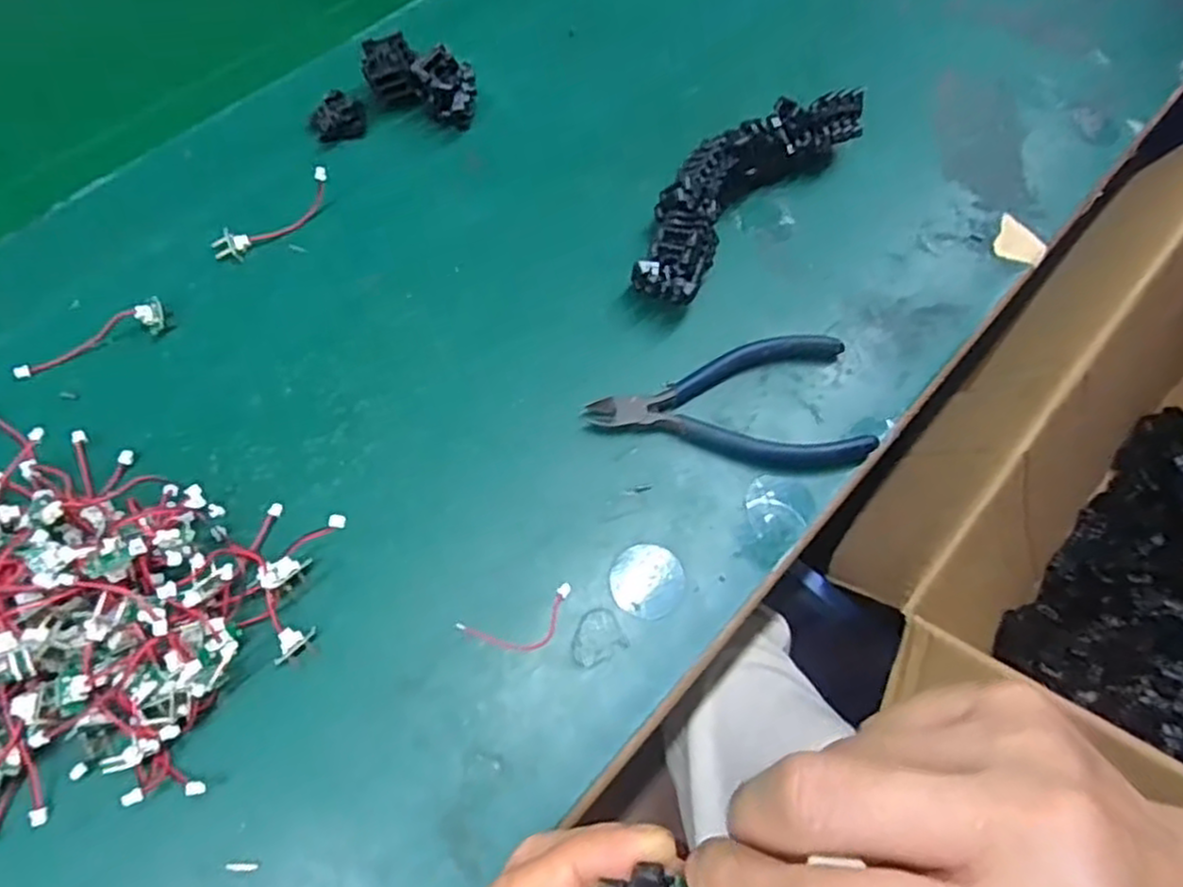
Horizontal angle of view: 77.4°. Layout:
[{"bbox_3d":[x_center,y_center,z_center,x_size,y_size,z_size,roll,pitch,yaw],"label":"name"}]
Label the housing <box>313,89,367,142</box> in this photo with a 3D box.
[{"bbox_3d":[-0.124,-0.162,0.363,0.024,0.013,0.022,-16,67,-12],"label":"housing"}]

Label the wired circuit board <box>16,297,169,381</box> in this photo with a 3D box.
[{"bbox_3d":[-0.212,-0.045,0.311,0.062,0.011,0.015,-21,68,-14],"label":"wired circuit board"}]

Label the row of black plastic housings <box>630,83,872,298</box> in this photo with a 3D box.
[{"bbox_3d":[0.073,-0.126,0.365,0.048,0.032,0.159,39,68,13],"label":"row of black plastic housings"}]

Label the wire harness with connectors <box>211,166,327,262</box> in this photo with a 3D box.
[{"bbox_3d":[-0.149,-0.108,0.349,0.017,0.006,0.066,42,69,14],"label":"wire harness with connectors"}]

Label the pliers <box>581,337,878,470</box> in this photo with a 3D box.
[{"bbox_3d":[0.058,-0.016,0.320,0.117,0.010,0.060,-3,65,-6],"label":"pliers"}]

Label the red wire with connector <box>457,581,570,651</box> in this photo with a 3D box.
[{"bbox_3d":[-0.026,0.068,0.274,0.043,0.004,0.019,-19,68,-13],"label":"red wire with connector"}]

